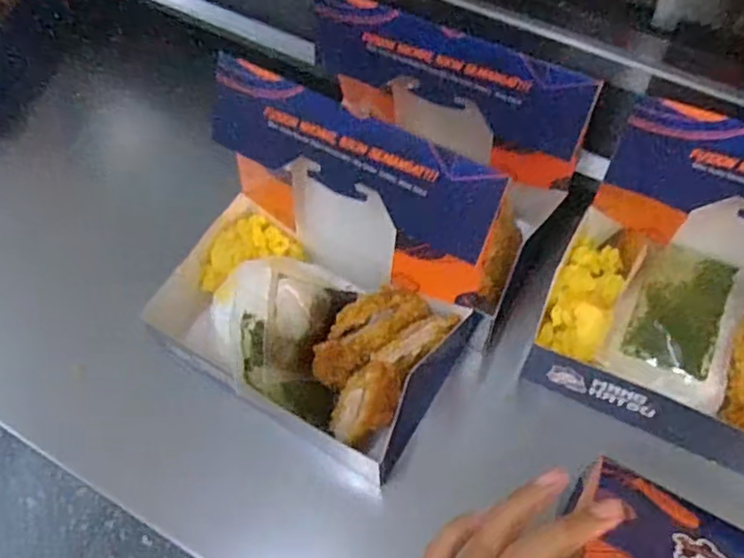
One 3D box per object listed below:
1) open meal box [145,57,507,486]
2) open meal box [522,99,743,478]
[{"bbox_3d":[-0.034,-0.005,0.383,0.187,0.144,0.143,34,68,19],"label":"open meal box"},{"bbox_3d":[0.199,0.008,0.351,0.178,0.146,0.122,22,65,14],"label":"open meal box"}]

